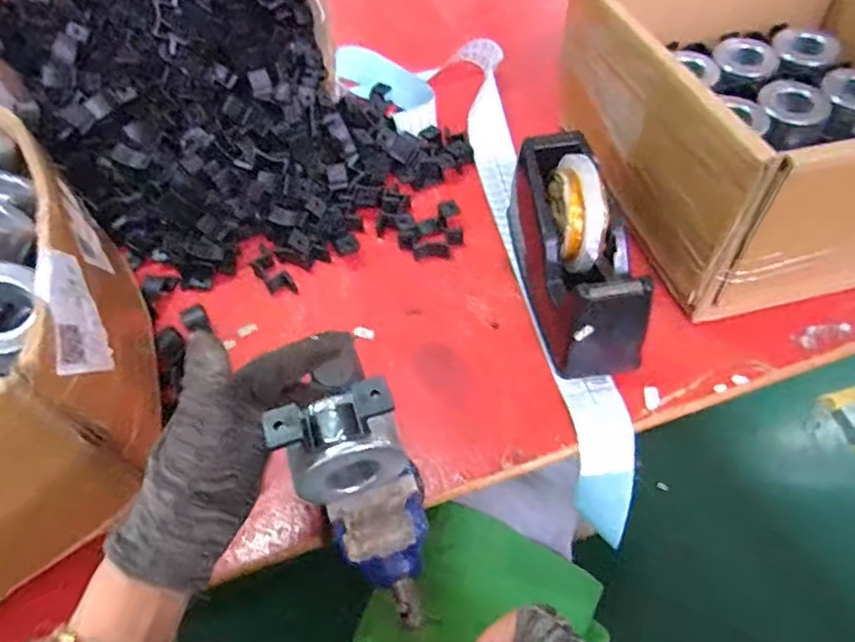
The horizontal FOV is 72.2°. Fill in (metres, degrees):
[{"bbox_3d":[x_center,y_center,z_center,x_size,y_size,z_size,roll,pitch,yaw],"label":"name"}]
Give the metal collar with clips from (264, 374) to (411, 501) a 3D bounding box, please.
[{"bbox_3d":[-0.047,0.063,0.313,0.061,0.072,0.036,-20,56,-10],"label":"metal collar with clips"}]

